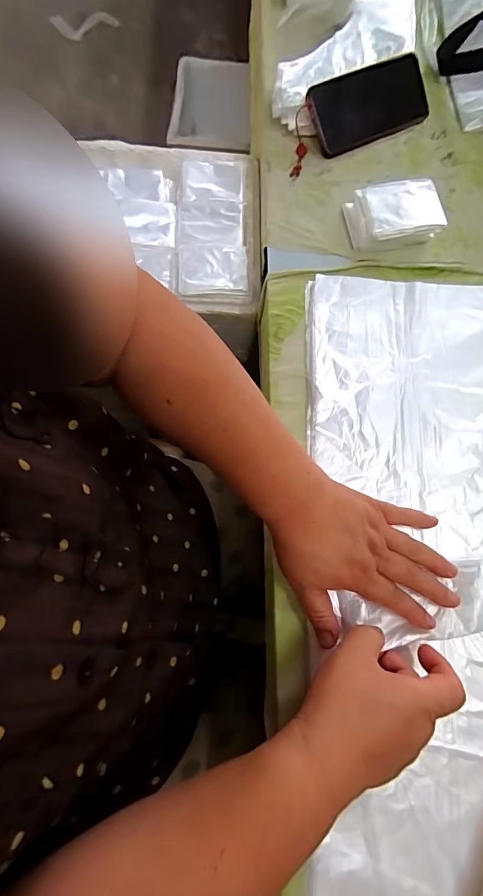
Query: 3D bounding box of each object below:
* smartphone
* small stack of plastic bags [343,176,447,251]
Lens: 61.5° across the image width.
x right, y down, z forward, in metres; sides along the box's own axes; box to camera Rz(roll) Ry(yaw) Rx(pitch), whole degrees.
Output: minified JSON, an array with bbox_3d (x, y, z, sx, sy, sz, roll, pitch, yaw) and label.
[{"bbox_3d":[0.166,-0.442,0.527,0.162,0.012,0.085,-24,104,-5],"label":"smartphone"},{"bbox_3d":[0.176,-0.273,0.473,0.099,0.037,0.075,-8,75,-4],"label":"small stack of plastic bags"}]

